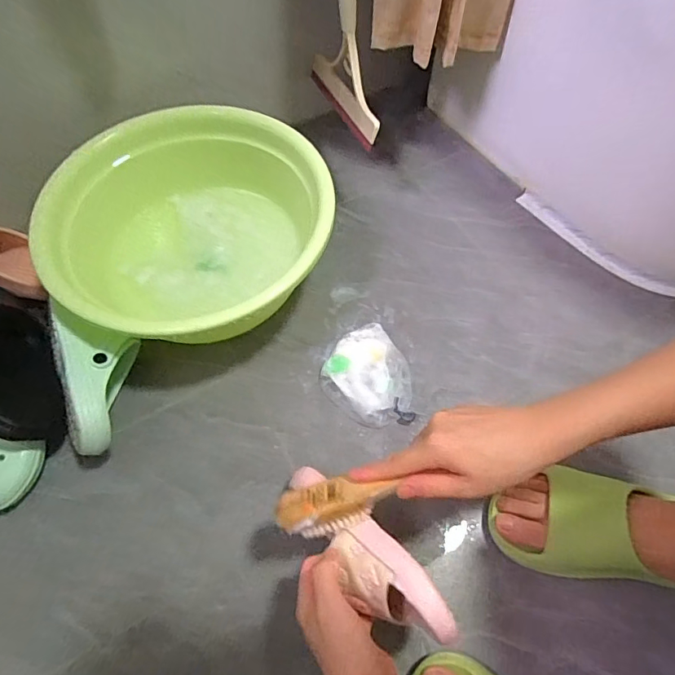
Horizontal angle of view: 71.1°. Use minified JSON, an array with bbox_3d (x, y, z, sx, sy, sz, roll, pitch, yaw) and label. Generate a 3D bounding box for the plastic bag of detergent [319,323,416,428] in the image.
[{"bbox_3d":[0.037,0.045,0.617,0.113,0.025,0.139,-1,62,0],"label":"plastic bag of detergent"}]

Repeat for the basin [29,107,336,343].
[{"bbox_3d":[-0.182,-0.133,0.649,0.334,0.144,0.358,0,62,1],"label":"basin"}]

